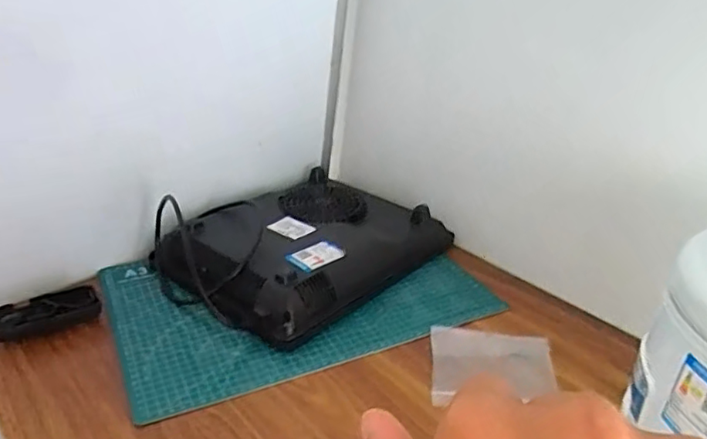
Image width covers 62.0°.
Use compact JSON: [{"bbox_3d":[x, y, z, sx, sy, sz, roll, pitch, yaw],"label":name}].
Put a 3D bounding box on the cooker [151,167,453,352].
[{"bbox_3d":[-0.073,0.027,0.794,0.266,0.073,0.335,23,34,34],"label":"cooker"}]

